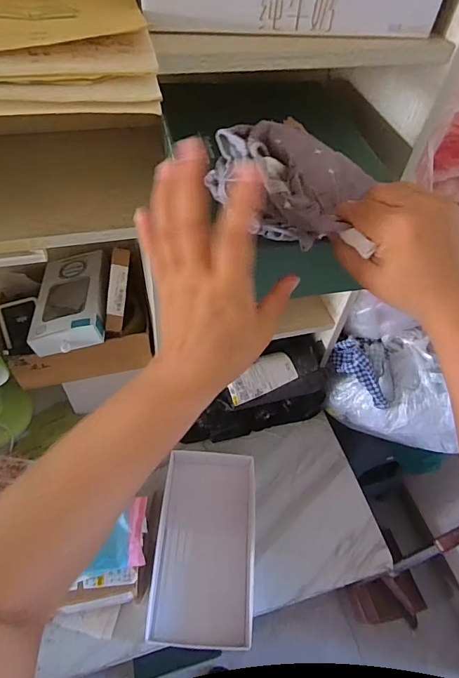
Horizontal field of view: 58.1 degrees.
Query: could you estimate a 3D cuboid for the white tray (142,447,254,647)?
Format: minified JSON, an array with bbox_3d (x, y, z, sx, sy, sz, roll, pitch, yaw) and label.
[{"bbox_3d":[-0.037,0.342,0.703,0.164,0.053,0.290,5,52,-2],"label":"white tray"}]

